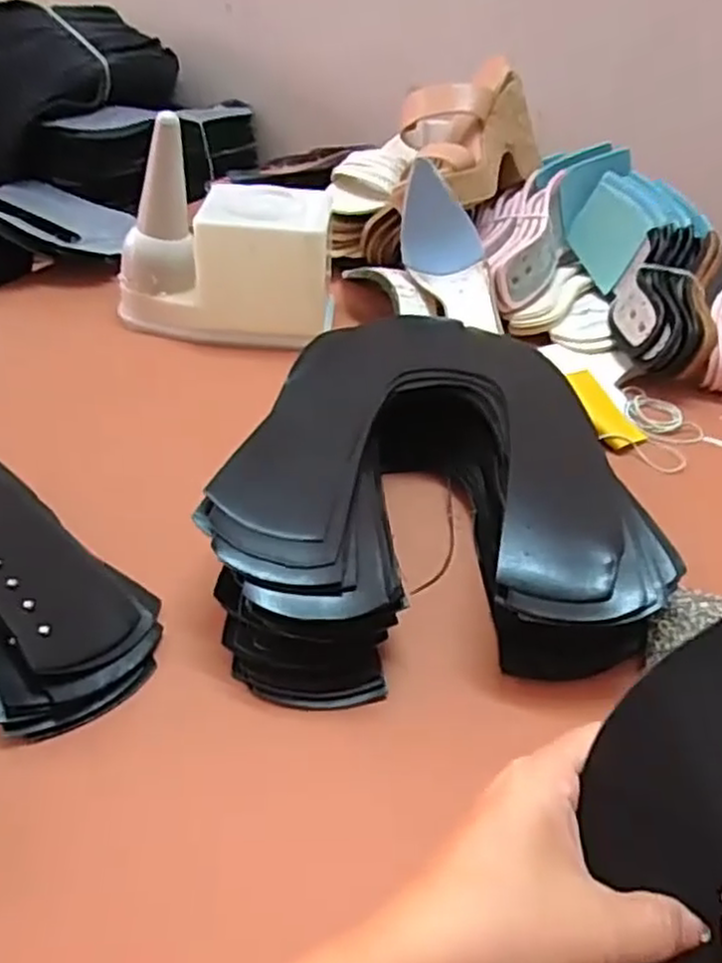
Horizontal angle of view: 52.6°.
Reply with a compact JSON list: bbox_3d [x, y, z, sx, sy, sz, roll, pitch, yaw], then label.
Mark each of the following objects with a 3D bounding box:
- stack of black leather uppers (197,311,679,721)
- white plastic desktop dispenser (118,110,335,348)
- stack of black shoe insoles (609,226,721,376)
[{"bbox_3d":[0.041,-0.002,0.460,0.239,0.078,0.263,3,40,-2],"label":"stack of black leather uppers"},{"bbox_3d":[-0.121,-0.203,0.640,0.190,0.149,0.103,4,40,-1],"label":"white plastic desktop dispenser"},{"bbox_3d":[0.274,-0.162,0.661,0.080,0.067,0.172,15,53,12],"label":"stack of black shoe insoles"}]

